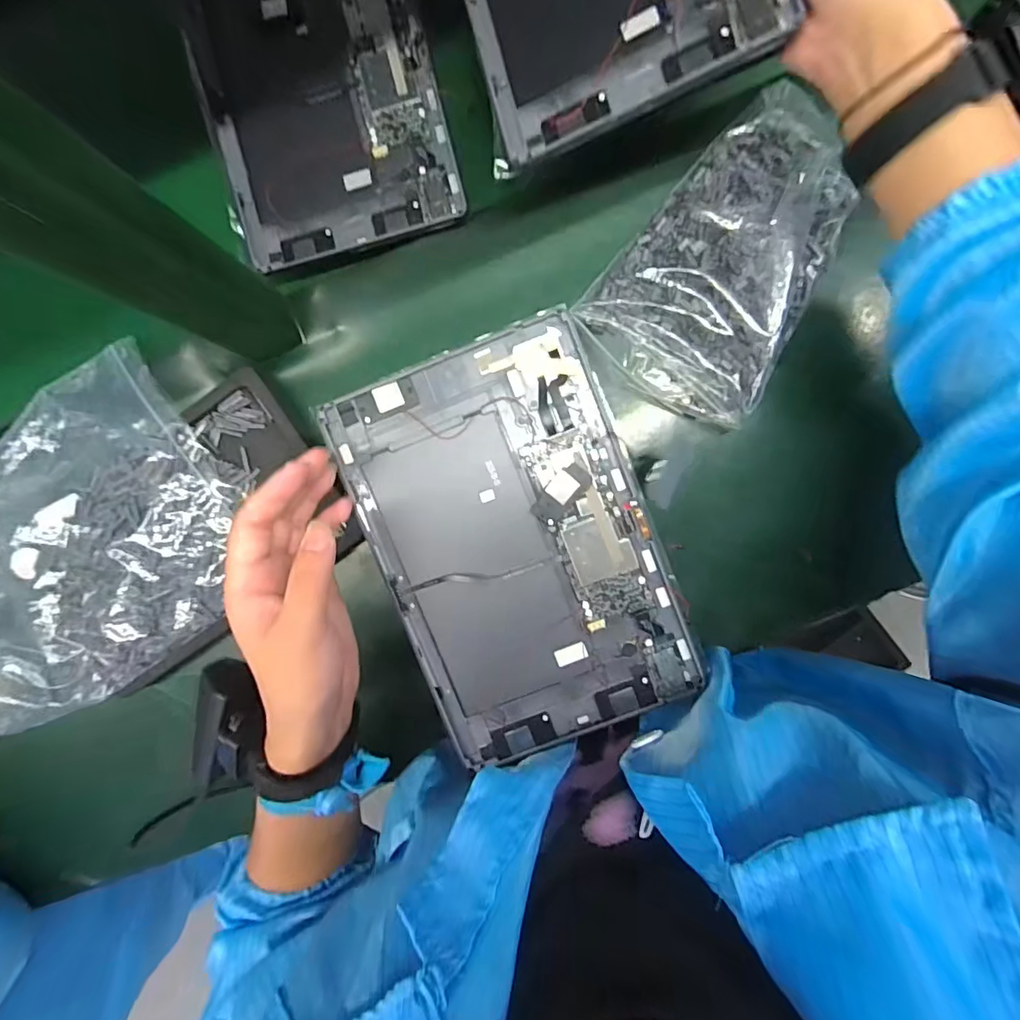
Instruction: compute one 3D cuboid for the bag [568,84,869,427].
[{"bbox_3d":[0.164,-0.178,0.372,0.141,0.034,0.214,36,92,4],"label":"bag"}]

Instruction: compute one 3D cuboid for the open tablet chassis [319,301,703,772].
[{"bbox_3d":[0.007,0.024,0.328,0.167,0.008,0.253,-22,93,3],"label":"open tablet chassis"}]

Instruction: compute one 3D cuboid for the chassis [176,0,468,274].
[{"bbox_3d":[-0.142,-0.316,0.381,0.168,0.006,0.249,-15,93,3],"label":"chassis"}]

